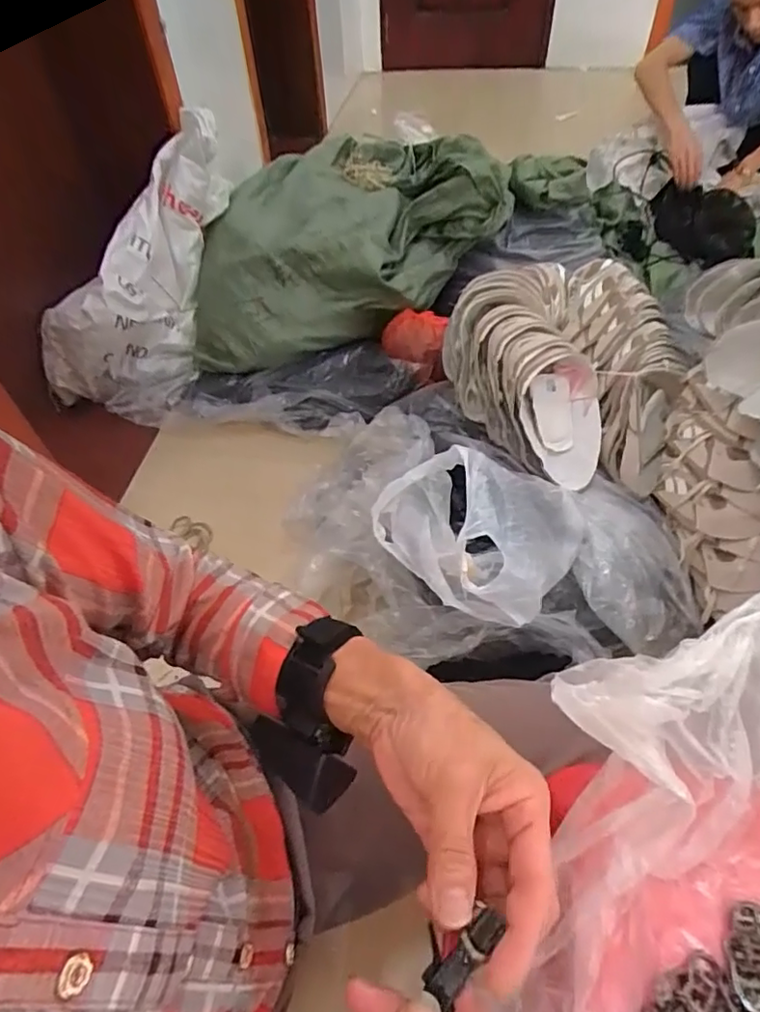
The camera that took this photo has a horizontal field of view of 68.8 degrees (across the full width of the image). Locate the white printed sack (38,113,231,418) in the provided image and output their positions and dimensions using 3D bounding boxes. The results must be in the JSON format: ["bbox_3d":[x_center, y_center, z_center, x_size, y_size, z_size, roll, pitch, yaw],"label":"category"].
[{"bbox_3d":[-0.519,-0.522,1.249,0.244,0.249,0.664,24,94,21],"label":"white printed sack"}]

